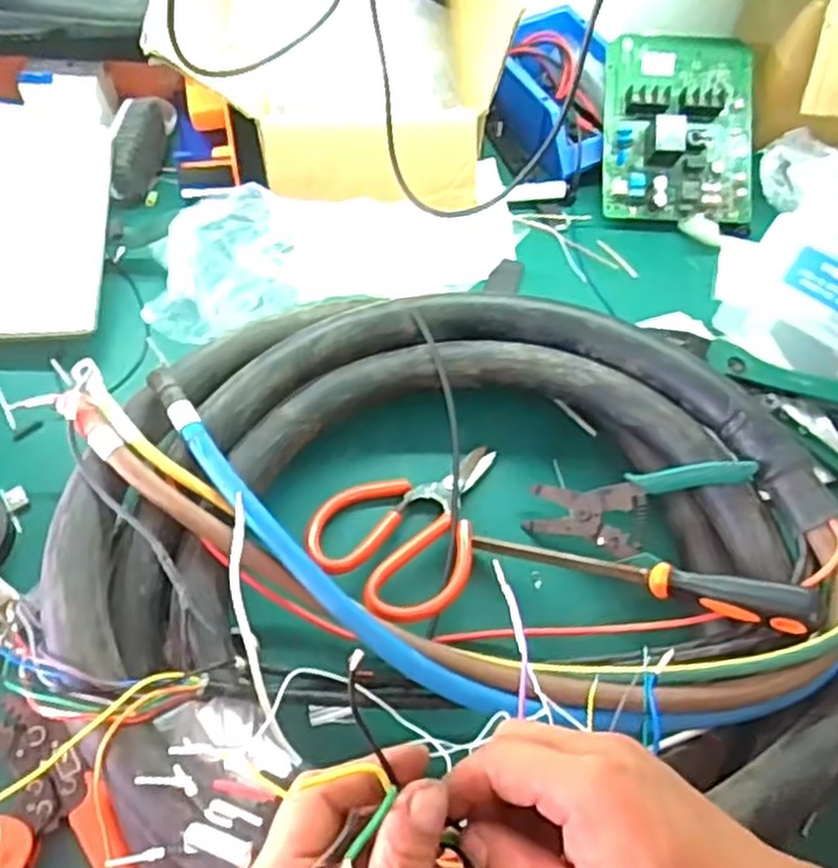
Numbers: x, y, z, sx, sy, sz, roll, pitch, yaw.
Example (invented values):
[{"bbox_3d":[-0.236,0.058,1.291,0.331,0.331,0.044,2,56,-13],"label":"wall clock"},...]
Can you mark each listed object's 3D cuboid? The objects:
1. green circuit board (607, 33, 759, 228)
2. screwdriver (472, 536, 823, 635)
[{"bbox_3d":[0.267,-0.316,0.790,0.151,0.033,0.199,3,81,-4],"label":"green circuit board"},{"bbox_3d":[0.149,0.098,0.544,0.229,0.028,0.022,9,56,29],"label":"screwdriver"}]

